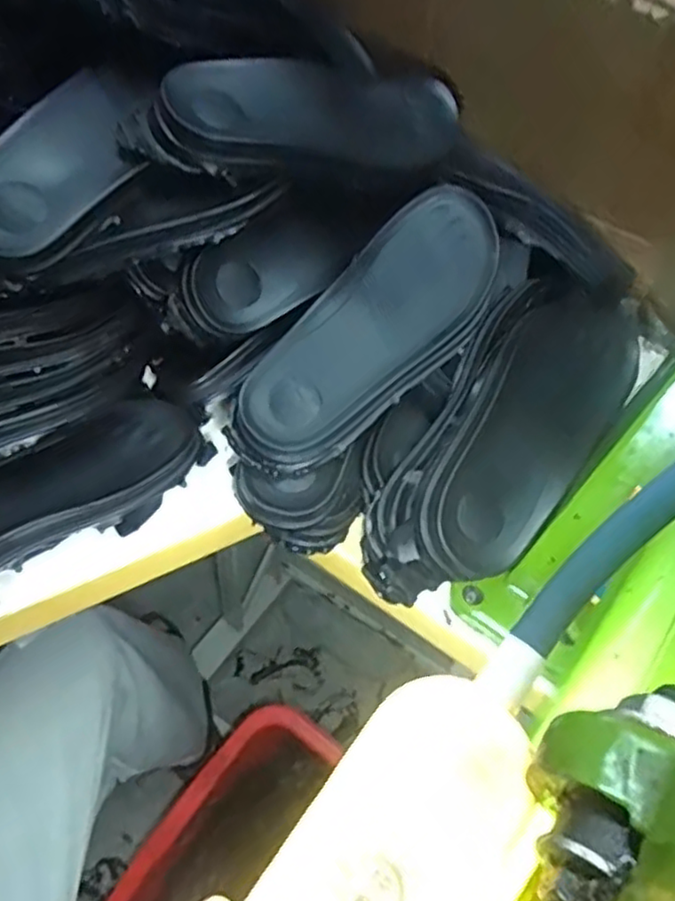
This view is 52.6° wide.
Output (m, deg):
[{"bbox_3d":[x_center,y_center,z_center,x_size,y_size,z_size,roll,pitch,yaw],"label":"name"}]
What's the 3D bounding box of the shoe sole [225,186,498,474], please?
[{"bbox_3d":[0.027,-0.081,0.456,0.083,0.030,0.234,37,76,19],"label":"shoe sole"}]

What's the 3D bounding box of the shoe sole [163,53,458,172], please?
[{"bbox_3d":[-0.007,-0.226,0.462,0.208,0.017,0.071,-6,81,-25],"label":"shoe sole"}]

